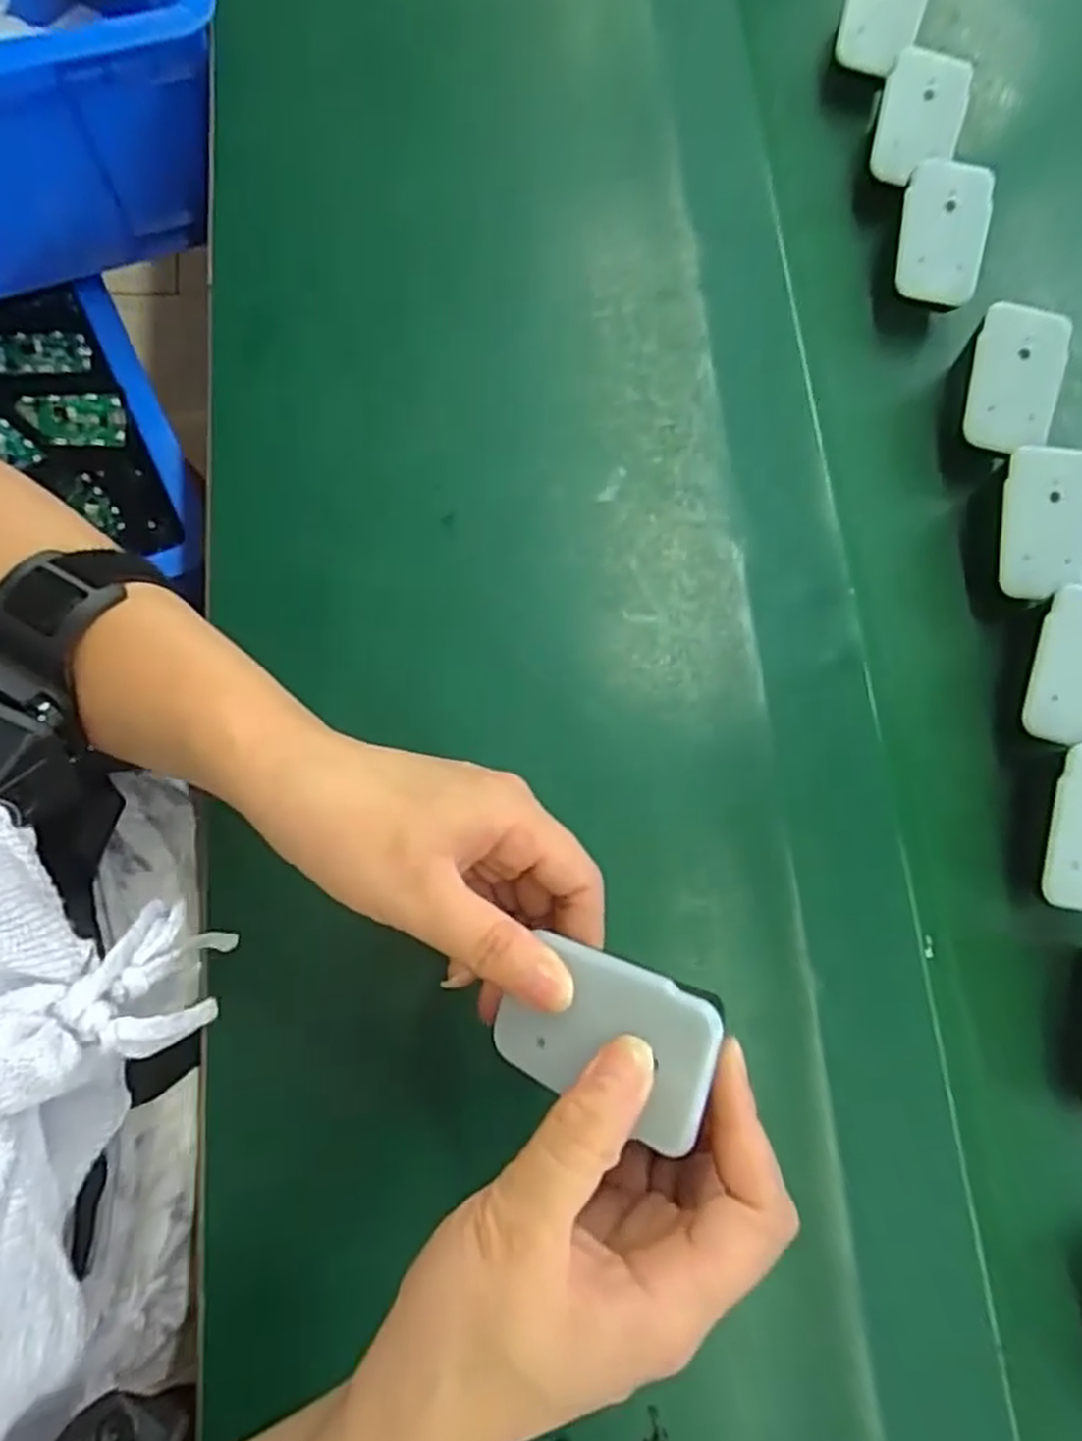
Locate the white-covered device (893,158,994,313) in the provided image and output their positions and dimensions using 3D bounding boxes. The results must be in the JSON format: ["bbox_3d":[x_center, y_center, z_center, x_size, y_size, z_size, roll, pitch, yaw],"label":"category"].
[{"bbox_3d":[0.202,-0.245,0.392,0.045,0.012,0.070,11,92,-2],"label":"white-covered device"}]

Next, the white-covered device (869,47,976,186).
[{"bbox_3d":[0.196,-0.313,0.403,0.041,0.009,0.063,16,95,15],"label":"white-covered device"}]

